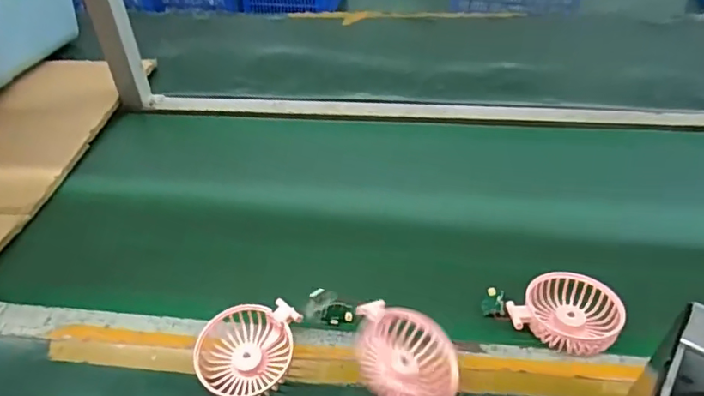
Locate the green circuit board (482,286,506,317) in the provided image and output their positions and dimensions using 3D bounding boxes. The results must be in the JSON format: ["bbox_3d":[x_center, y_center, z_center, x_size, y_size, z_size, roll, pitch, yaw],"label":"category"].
[{"bbox_3d":[0.149,0.110,0.560,0.021,0.018,0.032,7,43,11],"label":"green circuit board"}]

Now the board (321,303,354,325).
[{"bbox_3d":[-0.015,0.121,0.554,0.032,0.016,0.014,-3,42,0],"label":"board"}]

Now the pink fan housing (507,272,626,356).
[{"bbox_3d":[0.211,0.112,0.526,0.097,0.033,0.077,17,45,20],"label":"pink fan housing"}]

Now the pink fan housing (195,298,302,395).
[{"bbox_3d":[-0.099,0.147,0.509,0.094,0.040,0.082,-6,42,-4],"label":"pink fan housing"}]

